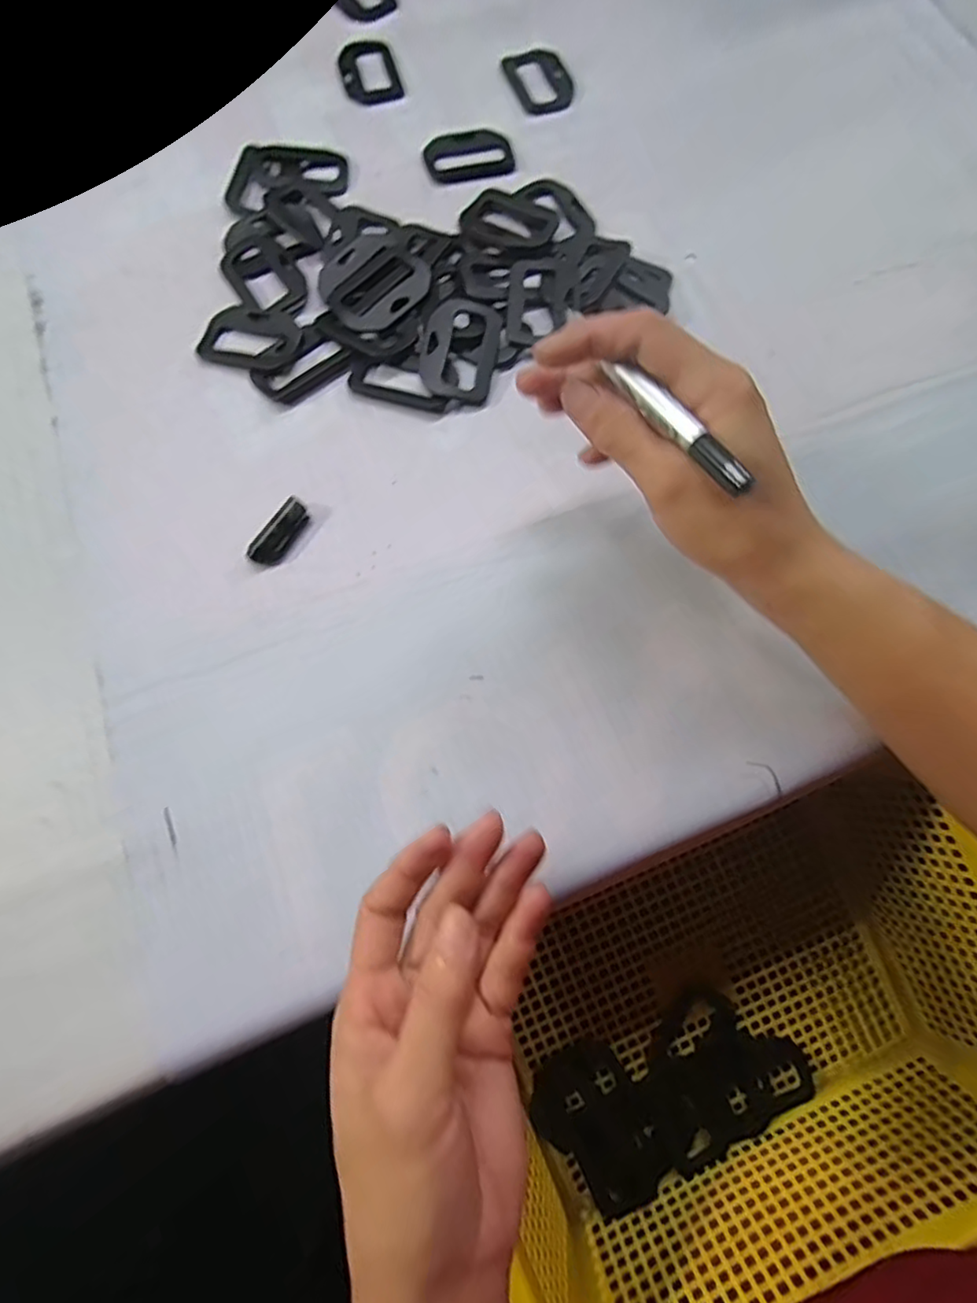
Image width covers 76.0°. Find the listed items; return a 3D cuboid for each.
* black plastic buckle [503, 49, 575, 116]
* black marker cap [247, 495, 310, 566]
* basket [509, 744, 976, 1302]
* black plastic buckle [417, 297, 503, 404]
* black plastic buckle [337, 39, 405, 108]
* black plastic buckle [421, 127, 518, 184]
[{"bbox_3d":[0.037,-0.405,0.444,0.043,0.009,0.053,-15,72,-5],"label":"black plastic buckle"},{"bbox_3d":[-0.108,-0.064,0.328,0.013,0.011,0.042,31,74,10],"label":"black marker cap"},{"bbox_3d":[0.139,0.228,0.355,0.295,0.098,0.198,-22,73,-7],"label":"basket"},{"bbox_3d":[-0.017,-0.172,0.358,0.043,0.004,0.059,11,83,-8],"label":"black plastic buckle"},{"bbox_3d":[-0.084,-0.411,0.442,0.040,0.008,0.059,-15,72,-5],"label":"black plastic buckle"},{"bbox_3d":[-0.013,-0.331,0.416,0.058,0.006,0.040,-8,71,-2],"label":"black plastic buckle"}]

